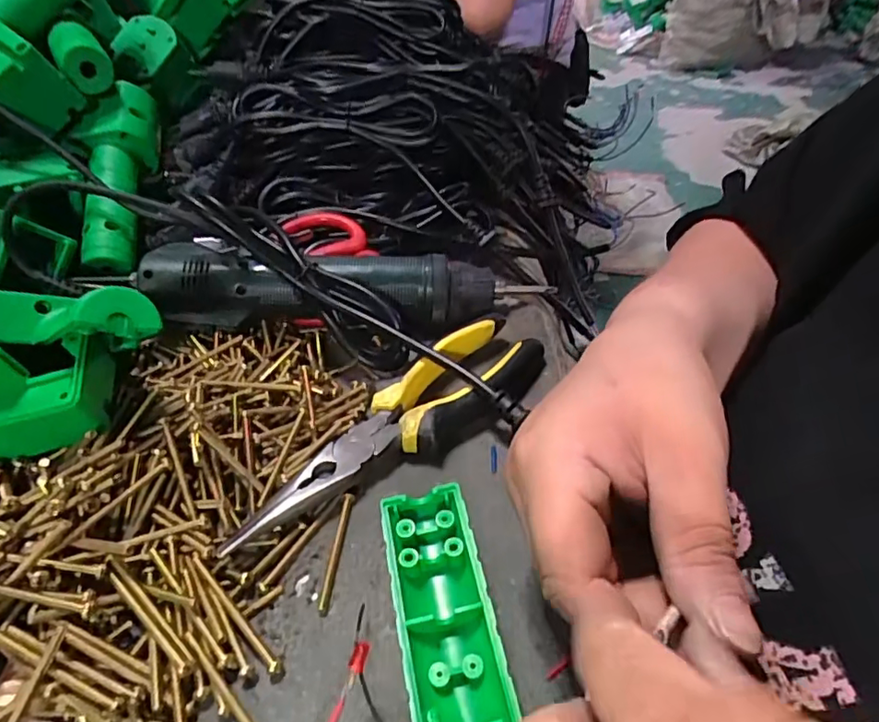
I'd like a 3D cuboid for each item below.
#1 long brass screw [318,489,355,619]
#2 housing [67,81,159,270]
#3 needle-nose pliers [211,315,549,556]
[{"bbox_3d":[-0.044,0.081,0.246,0.004,0.005,0.055,1,41,5],"label":"long brass screw"},{"bbox_3d":[-0.238,-0.133,0.417,0.046,0.042,0.150,-2,71,2],"label":"housing"},{"bbox_3d":[-0.015,0.033,0.286,0.047,0.020,0.182,28,51,31],"label":"needle-nose pliers"}]

